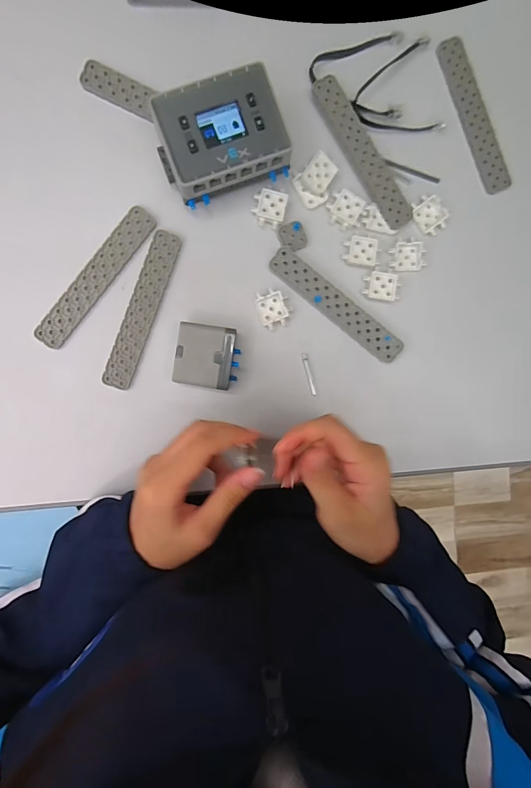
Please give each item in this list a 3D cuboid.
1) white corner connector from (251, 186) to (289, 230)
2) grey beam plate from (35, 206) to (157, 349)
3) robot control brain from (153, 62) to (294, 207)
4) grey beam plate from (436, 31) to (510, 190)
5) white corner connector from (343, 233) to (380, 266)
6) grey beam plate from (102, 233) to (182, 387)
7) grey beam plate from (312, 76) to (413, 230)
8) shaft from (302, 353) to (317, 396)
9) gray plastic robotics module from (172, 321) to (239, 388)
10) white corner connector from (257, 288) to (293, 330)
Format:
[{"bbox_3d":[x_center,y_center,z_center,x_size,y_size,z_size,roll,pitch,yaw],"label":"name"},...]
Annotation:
[{"bbox_3d":[0.004,-0.174,0.339,0.030,0.009,0.036,12,92,-5],"label":"white corner connector"},{"bbox_3d":[-0.154,-0.106,0.332,0.025,0.004,0.148,38,90,-6],"label":"grey beam plate"},{"bbox_3d":[-0.038,-0.217,0.316,0.102,0.043,0.077,-21,95,-3],"label":"robot control brain"},{"bbox_3d":[0.204,-0.270,0.355,0.027,0.004,0.148,-23,95,-3],"label":"grey beam plate"},{"bbox_3d":[0.092,-0.137,0.347,0.033,0.008,0.029,5,93,-5],"label":"white corner connector"},{"bbox_3d":[-0.113,-0.077,0.337,0.027,0.004,0.148,20,92,-6],"label":"grey beam plate"},{"bbox_3d":[0.093,-0.225,0.342,0.029,0.006,0.147,-34,96,-2],"label":"grey beam plate"},{"bbox_3d":[0.042,-0.019,0.351,0.006,0.004,0.041,-14,95,-4],"label":"shaft"},{"bbox_3d":[-0.053,-0.034,0.335,0.054,0.023,0.055,8,93,-5],"label":"gray plastic robotics module"},{"bbox_3d":[0.008,-0.081,0.344,0.029,0.008,0.034,-18,95,-4],"label":"white corner connector"}]

